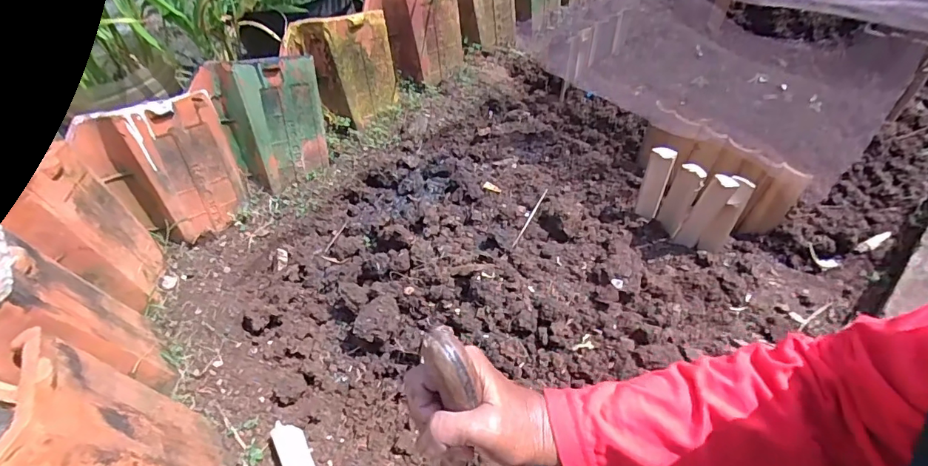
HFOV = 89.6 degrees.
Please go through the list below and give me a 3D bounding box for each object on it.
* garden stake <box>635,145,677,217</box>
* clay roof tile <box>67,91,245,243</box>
[{"bbox_3d":[0.304,-0.080,0.745,0.036,0.135,0.021,19,52,20],"label":"garden stake"},{"bbox_3d":[-0.484,-0.108,0.780,0.072,0.231,0.202,20,46,41],"label":"clay roof tile"}]

